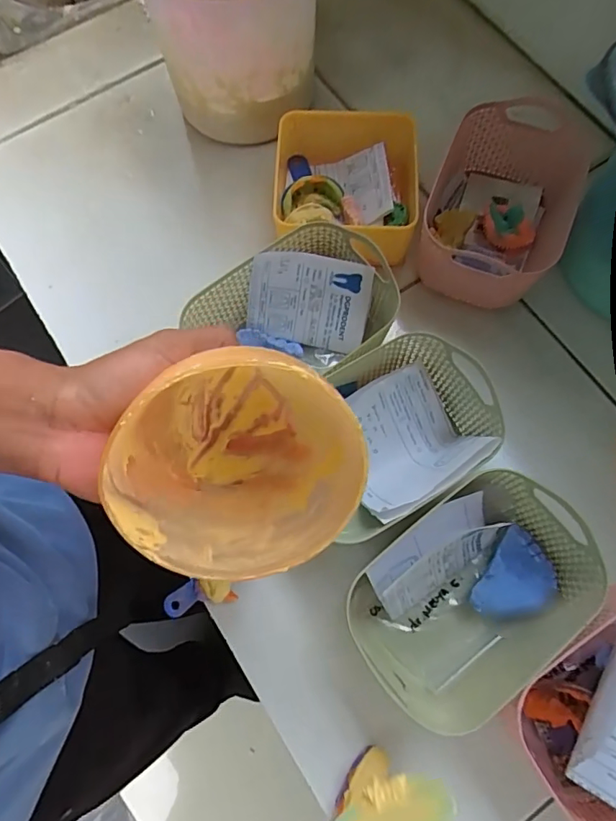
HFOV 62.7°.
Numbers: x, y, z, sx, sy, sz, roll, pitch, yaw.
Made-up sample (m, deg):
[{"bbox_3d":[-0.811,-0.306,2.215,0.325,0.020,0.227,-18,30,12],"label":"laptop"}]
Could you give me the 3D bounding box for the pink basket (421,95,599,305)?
[{"bbox_3d":[0.179,-0.185,0.477,0.126,0.083,0.172,23,76,8],"label":"pink basket"}]

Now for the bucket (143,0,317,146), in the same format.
[{"bbox_3d":[-0.070,-0.383,0.498,0.152,0.146,0.160,-1,74,2],"label":"bucket"}]

